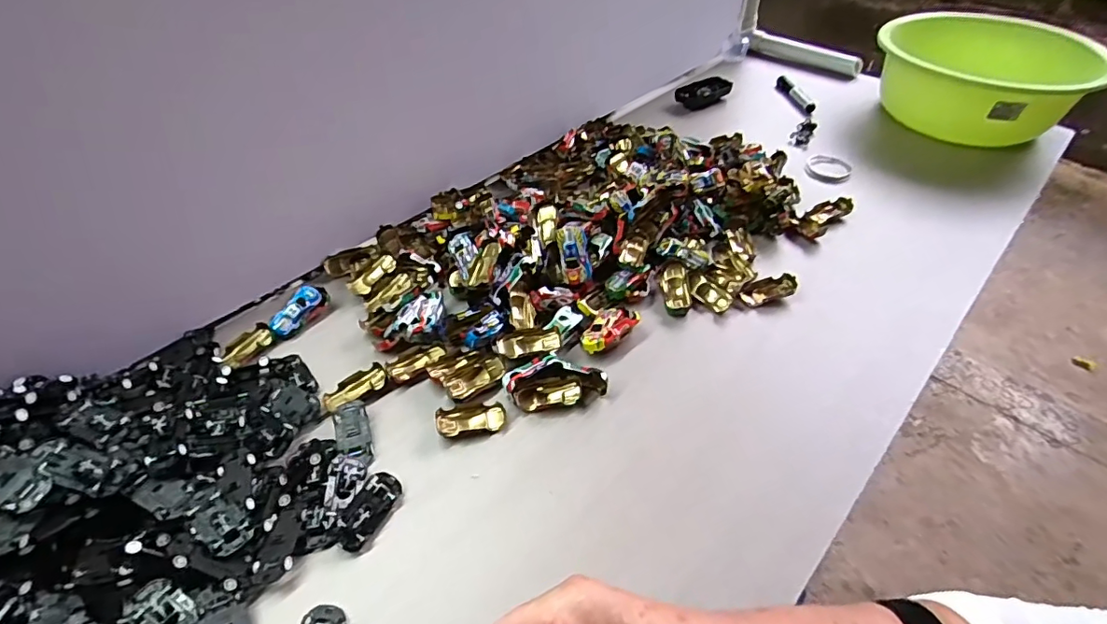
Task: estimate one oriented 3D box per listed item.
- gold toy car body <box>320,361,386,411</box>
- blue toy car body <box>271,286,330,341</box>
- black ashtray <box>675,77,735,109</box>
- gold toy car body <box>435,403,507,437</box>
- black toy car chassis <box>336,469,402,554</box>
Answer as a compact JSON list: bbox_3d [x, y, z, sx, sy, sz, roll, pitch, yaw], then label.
[{"bbox_3d":[-0.195,0.076,0.525,0.062,0.016,0.031,-30,55,-24],"label":"gold toy car body"},{"bbox_3d":[-0.284,-0.001,0.593,0.029,0.023,0.068,21,51,17],"label":"blue toy car body"},{"bbox_3d":[0.269,-0.390,0.941,0.097,0.029,0.053,-24,53,-21],"label":"black ashtray"},{"bbox_3d":[-0.077,0.102,0.498,0.065,0.019,0.028,-7,49,-7],"label":"gold toy car body"},{"bbox_3d":[-0.153,0.165,0.441,0.028,0.022,0.065,16,50,13],"label":"black toy car chassis"}]

